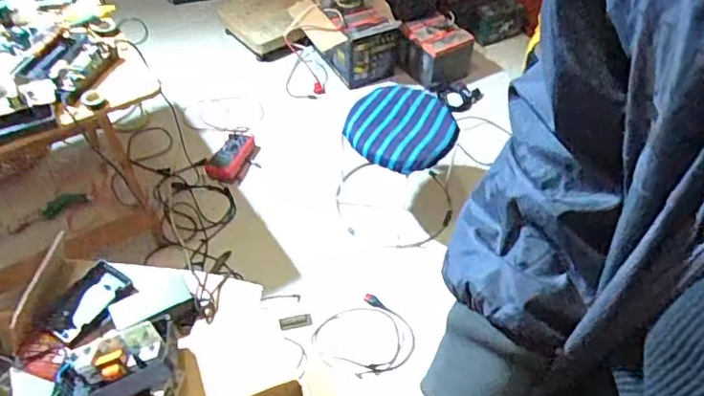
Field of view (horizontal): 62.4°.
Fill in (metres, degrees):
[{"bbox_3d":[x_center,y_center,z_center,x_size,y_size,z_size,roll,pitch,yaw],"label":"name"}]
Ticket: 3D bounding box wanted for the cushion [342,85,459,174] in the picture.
[{"bbox_3d":[0.133,-0.198,1.543,0.286,0.081,0.273,-34,58,-27],"label":"cushion"}]

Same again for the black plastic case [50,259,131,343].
[{"bbox_3d":[-0.535,0.206,1.174,0.092,0.026,0.164,27,53,20],"label":"black plastic case"}]

